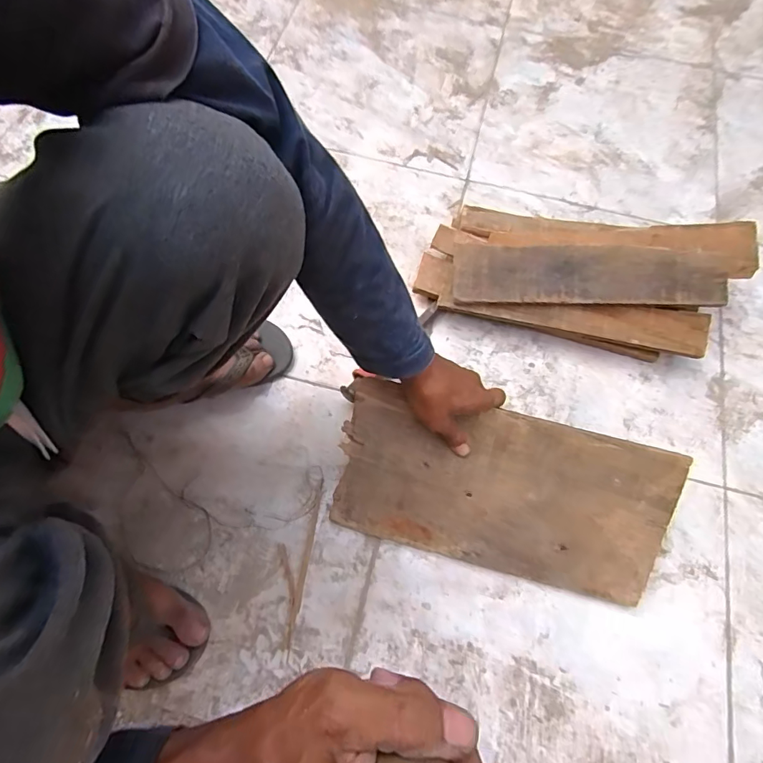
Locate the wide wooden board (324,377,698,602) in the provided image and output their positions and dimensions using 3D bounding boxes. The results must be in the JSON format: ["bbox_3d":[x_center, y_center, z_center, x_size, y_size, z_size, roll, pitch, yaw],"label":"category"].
[{"bbox_3d":[0.128,0.122,0.504,0.348,0.011,0.176,14,101,4],"label":"wide wooden board"}]

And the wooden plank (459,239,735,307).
[{"bbox_3d":[0.259,-0.131,0.585,0.326,0.013,0.081,5,80,5],"label":"wooden plank"}]

